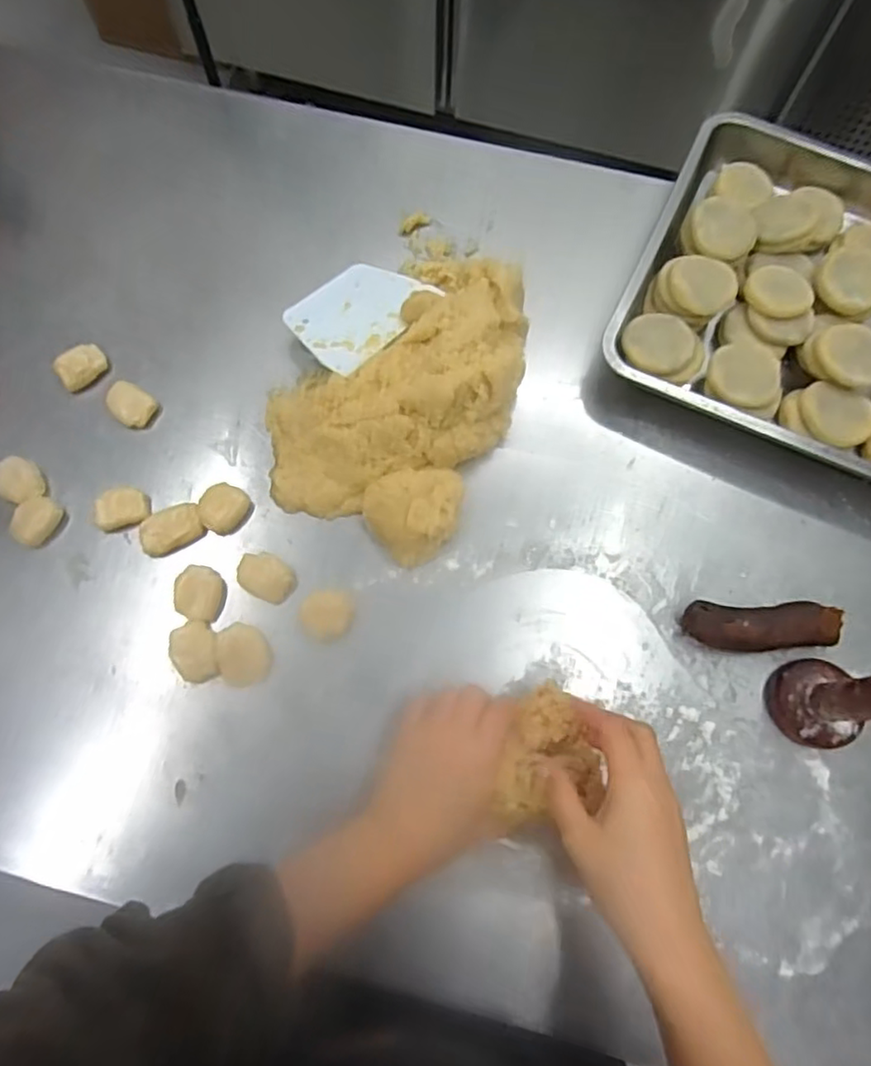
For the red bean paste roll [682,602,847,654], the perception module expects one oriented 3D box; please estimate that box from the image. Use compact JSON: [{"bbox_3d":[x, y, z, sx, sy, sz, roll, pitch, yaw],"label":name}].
[{"bbox_3d":[0.271,0.078,0.518,0.124,0.039,0.039,-1,72,-1],"label":"red bean paste roll"}]

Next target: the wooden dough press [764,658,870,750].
[{"bbox_3d":[0.299,0.120,0.451,0.057,0.120,0.067,-5,72,-3],"label":"wooden dough press"}]

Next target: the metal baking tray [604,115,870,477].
[{"bbox_3d":[0.438,-0.205,0.592,0.473,0.057,0.364,26,73,7],"label":"metal baking tray"}]

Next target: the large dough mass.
[{"bbox_3d":[-0.028,-0.144,0.564,0.201,0.066,0.299,25,73,7],"label":"large dough mass"}]

